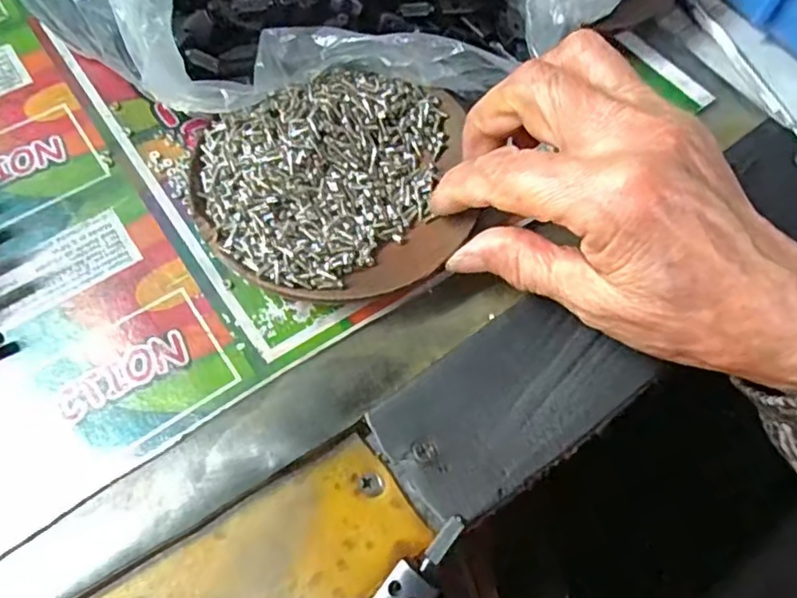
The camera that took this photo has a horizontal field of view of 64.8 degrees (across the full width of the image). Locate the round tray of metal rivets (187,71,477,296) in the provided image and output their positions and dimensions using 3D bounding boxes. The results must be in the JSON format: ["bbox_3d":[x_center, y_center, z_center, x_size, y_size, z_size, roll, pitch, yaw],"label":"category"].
[{"bbox_3d":[-0.022,-0.046,0.245,0.109,0.018,0.093,-15,66,-9],"label":"round tray of metal rivets"}]

